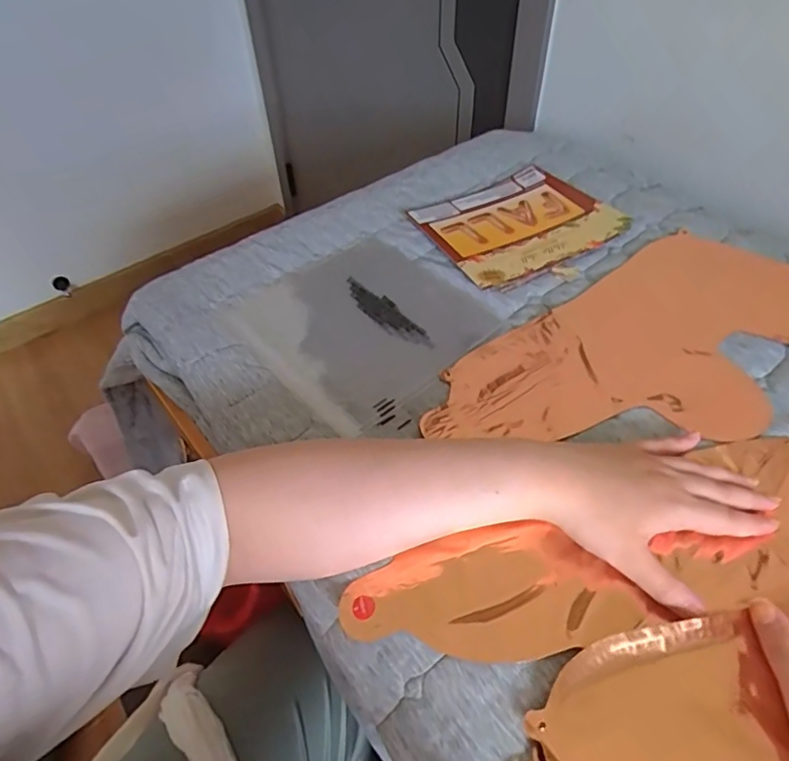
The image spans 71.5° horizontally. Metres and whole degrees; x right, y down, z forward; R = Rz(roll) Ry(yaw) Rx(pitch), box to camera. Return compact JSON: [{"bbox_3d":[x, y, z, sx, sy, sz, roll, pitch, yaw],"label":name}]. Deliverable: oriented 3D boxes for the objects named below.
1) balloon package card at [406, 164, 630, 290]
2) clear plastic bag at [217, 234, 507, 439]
[{"bbox_3d":[0.144,-0.186,0.637,0.206,0.008,0.165,-24,52,-17],"label":"balloon package card"},{"bbox_3d":[-0.030,-0.061,0.532,0.203,0.007,0.205,-35,56,-24],"label":"clear plastic bag"}]

